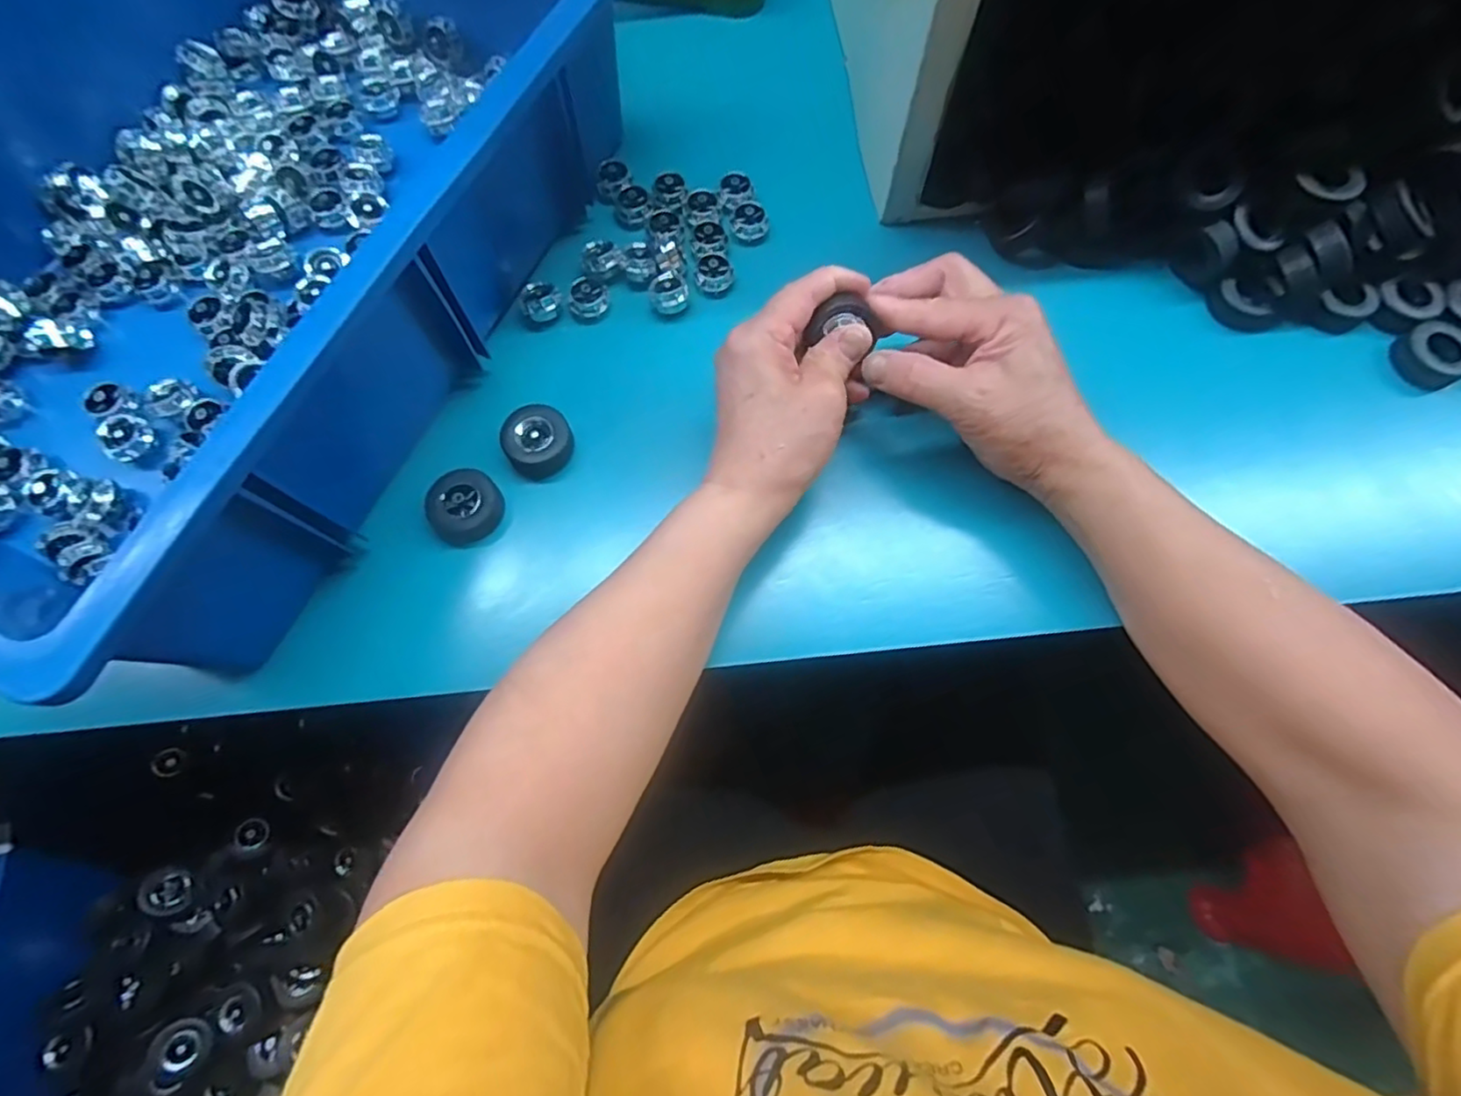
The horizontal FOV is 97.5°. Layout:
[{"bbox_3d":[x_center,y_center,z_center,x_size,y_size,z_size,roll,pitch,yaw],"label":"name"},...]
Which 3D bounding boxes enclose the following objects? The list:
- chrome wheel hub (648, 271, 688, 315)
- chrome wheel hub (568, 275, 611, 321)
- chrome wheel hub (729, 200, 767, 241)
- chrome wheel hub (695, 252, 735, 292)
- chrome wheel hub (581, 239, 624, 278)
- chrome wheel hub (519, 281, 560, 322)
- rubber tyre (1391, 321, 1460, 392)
[{"bbox_3d":[-0.038,-0.156,0.393,0.023,0.015,0.022,0,74,0],"label":"chrome wheel hub"},{"bbox_3d":[-0.086,-0.155,0.395,0.022,0.014,0.027,41,78,10],"label":"chrome wheel hub"},{"bbox_3d":[0.012,-0.213,0.415,0.023,0.013,0.025,0,74,0],"label":"chrome wheel hub"},{"bbox_3d":[-0.010,-0.171,0.400,0.023,0.013,0.020,-3,74,-1],"label":"chrome wheel hub"},{"bbox_3d":[-0.080,-0.180,0.402,0.025,0.013,0.023,0,74,0],"label":"chrome wheel hub"},{"bbox_3d":[-0.116,-0.151,0.391,0.022,0.011,0.019,-28,76,-8],"label":"chrome wheel hub"},{"bbox_3d":[0.399,-0.109,0.366,0.040,0.015,0.036,-22,75,-6],"label":"rubber tyre"}]

